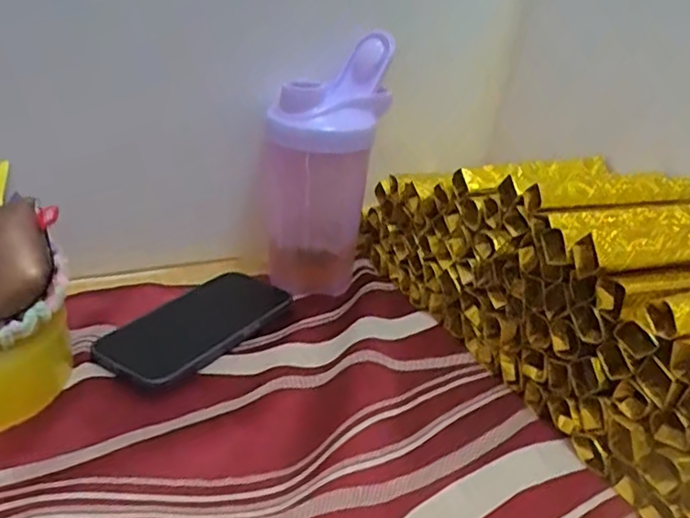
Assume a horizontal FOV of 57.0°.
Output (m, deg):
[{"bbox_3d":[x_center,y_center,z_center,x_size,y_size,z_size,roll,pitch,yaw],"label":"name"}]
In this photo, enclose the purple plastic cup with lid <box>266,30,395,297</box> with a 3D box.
[{"bbox_3d":[-0.016,-0.068,0.522,0.094,0.189,0.093,4,26,-1],"label":"purple plastic cup with lid"}]

